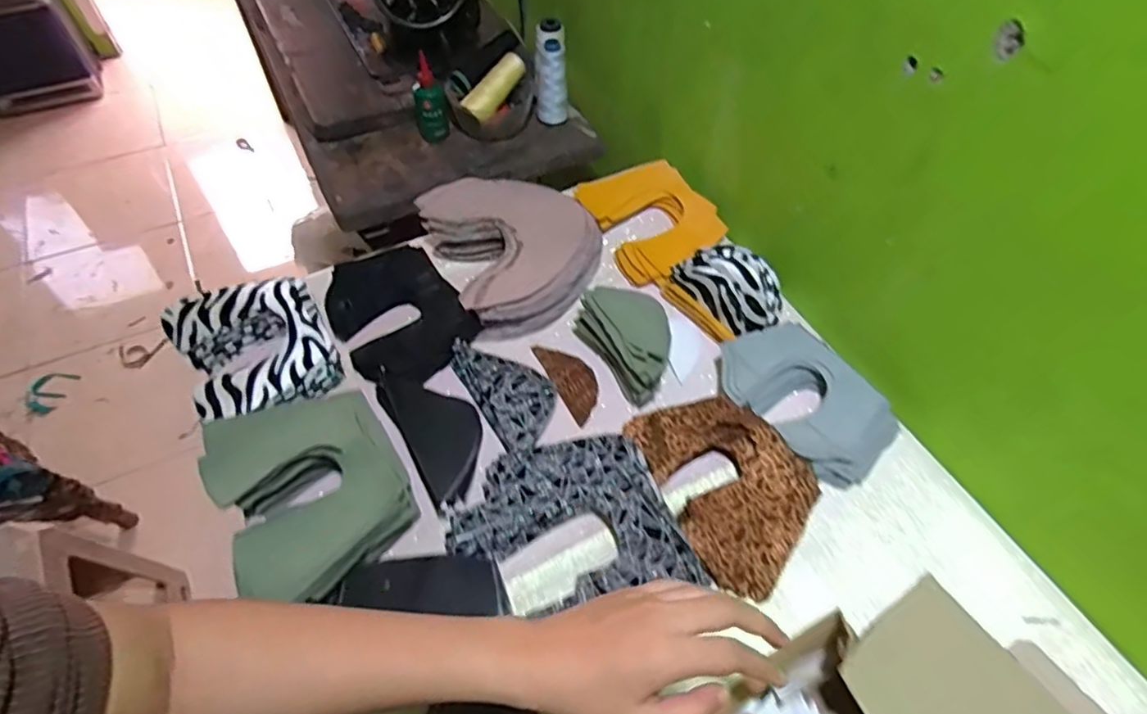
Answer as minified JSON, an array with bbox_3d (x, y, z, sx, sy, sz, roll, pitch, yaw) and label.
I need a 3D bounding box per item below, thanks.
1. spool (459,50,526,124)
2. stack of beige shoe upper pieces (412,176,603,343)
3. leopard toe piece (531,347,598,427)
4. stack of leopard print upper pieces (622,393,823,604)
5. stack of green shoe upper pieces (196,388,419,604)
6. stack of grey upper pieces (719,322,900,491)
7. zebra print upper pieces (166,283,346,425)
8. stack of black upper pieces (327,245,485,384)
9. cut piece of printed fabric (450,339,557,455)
[{"bbox_3d":[-0.110,-0.380,0.887,0.036,0.034,0.114,38,87,23],"label":"spool"},{"bbox_3d":[-0.059,-0.123,0.731,0.184,0.085,0.184,-22,58,-16],"label":"stack of beige shoe upper pieces"},{"bbox_3d":[-0.001,0.024,0.664,0.044,0.009,0.101,-22,56,-17],"label":"leopard toe piece"},{"bbox_3d":[0.144,0.112,0.577,0.133,0.042,0.189,-22,57,-17],"label":"stack of leopard print upper pieces"},{"bbox_3d":[-0.228,0.112,0.552,0.147,0.048,0.185,-30,61,-21],"label":"stack of green shoe upper pieces"},{"bbox_3d":[0.230,0.043,0.628,0.118,0.034,0.170,-31,60,-22],"label":"stack of grey upper pieces"},{"bbox_3d":[-0.320,-0.004,0.641,0.136,0.057,0.155,-25,59,-18],"label":"zebra print upper pieces"},{"bbox_3d":[-0.191,-0.050,0.681,0.127,0.028,0.157,-29,59,-21],"label":"stack of black upper pieces"},{"bbox_3d":[-0.065,0.028,0.634,0.073,0.016,0.146,-26,58,-19],"label":"cut piece of printed fabric"}]

